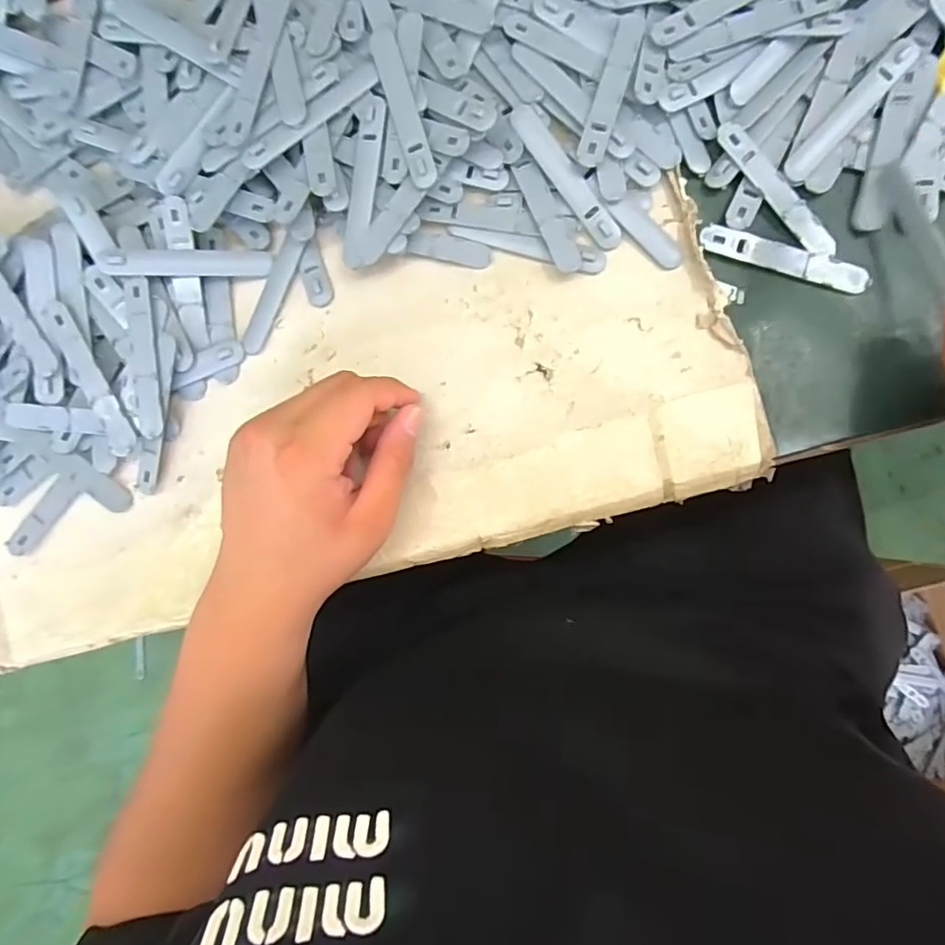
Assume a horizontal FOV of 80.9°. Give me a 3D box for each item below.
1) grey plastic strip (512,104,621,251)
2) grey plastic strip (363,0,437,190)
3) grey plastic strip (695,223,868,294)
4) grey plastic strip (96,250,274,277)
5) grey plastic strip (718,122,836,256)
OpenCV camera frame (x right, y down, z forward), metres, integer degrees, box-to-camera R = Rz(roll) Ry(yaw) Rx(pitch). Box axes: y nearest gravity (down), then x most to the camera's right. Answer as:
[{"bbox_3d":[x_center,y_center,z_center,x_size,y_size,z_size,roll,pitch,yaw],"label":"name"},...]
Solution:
[{"bbox_3d":[0.053,-0.170,0.319,0.015,0.004,0.095,-36,91,8],"label":"grey plastic strip"},{"bbox_3d":[-0.044,-0.227,0.314,0.017,0.006,0.135,-16,84,3],"label":"grey plastic strip"},{"bbox_3d":[0.176,-0.121,0.312,0.094,0.005,0.016,19,87,6],"label":"grey plastic strip"},{"bbox_3d":[-0.168,-0.124,0.328,0.092,0.006,0.016,-5,77,-18],"label":"grey plastic strip"},{"bbox_3d":[0.172,-0.160,0.312,0.016,0.006,0.092,-37,83,1],"label":"grey plastic strip"}]

